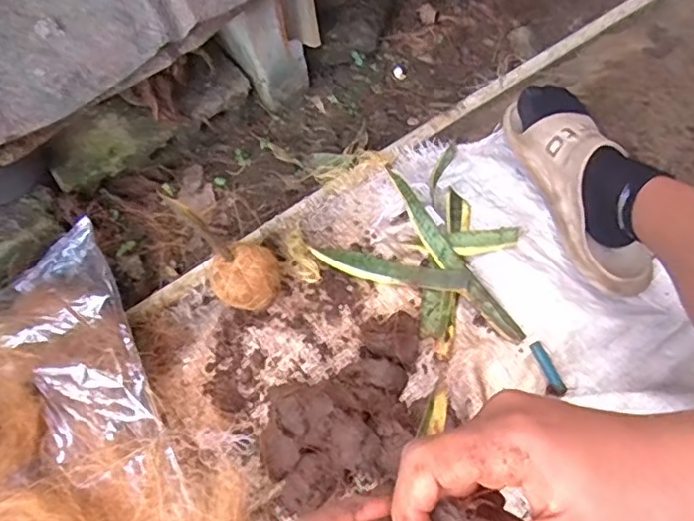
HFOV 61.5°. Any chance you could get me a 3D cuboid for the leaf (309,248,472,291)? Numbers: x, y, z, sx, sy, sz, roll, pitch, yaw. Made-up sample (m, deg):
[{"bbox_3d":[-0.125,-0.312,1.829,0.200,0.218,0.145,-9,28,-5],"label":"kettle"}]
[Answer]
[{"bbox_3d":[0.053,0.012,0.727,0.194,0.025,0.033,14,66,10],"label":"leaf"}]

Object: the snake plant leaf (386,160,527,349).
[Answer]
[{"bbox_3d":[0.124,-0.013,0.723,0.035,0.040,0.271,-30,66,-11],"label":"snake plant leaf"}]

